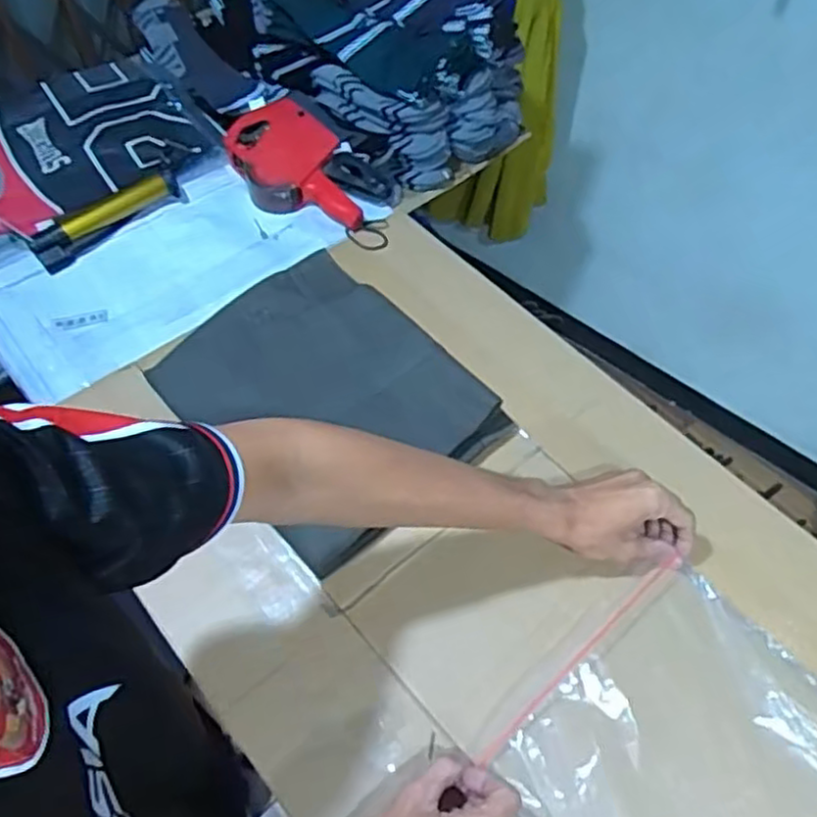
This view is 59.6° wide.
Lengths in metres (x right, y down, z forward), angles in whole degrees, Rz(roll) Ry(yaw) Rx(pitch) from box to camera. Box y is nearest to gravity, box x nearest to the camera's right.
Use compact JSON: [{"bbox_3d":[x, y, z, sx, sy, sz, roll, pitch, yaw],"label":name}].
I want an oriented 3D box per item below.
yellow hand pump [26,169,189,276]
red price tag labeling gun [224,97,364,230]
[{"bbox_3d":[-0.366,-0.233,0.868,0.049,0.037,0.189,41,64,21],"label":"yellow hand pump"},{"bbox_3d":[-0.150,-0.308,0.920,0.114,0.065,0.227,-25,62,-18],"label":"red price tag labeling gun"}]

